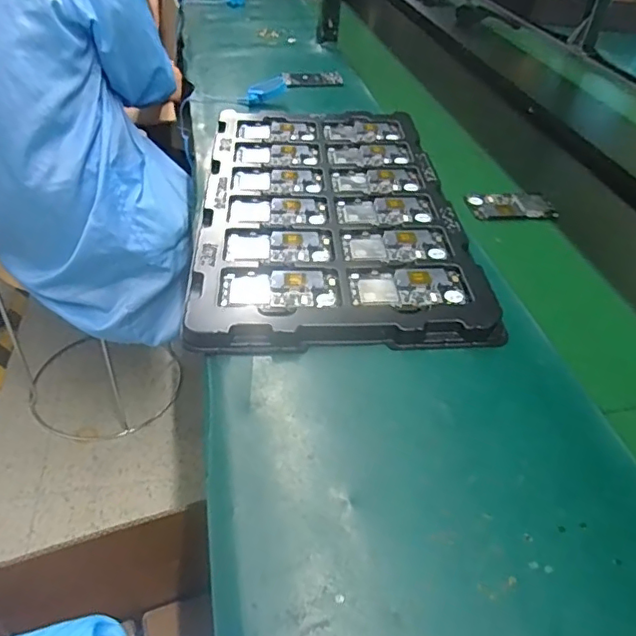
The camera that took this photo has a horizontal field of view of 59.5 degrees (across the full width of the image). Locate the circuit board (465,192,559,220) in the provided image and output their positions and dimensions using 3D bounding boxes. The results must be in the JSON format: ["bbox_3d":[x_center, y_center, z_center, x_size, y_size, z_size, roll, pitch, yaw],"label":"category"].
[{"bbox_3d":[0.278,-0.159,0.799,0.117,0.012,0.065,1,42,-5],"label":"circuit board"}]

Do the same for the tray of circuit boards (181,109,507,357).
[{"bbox_3d":[0.012,-0.163,0.763,0.326,0.024,0.561,0,42,-5],"label":"tray of circuit boards"}]

